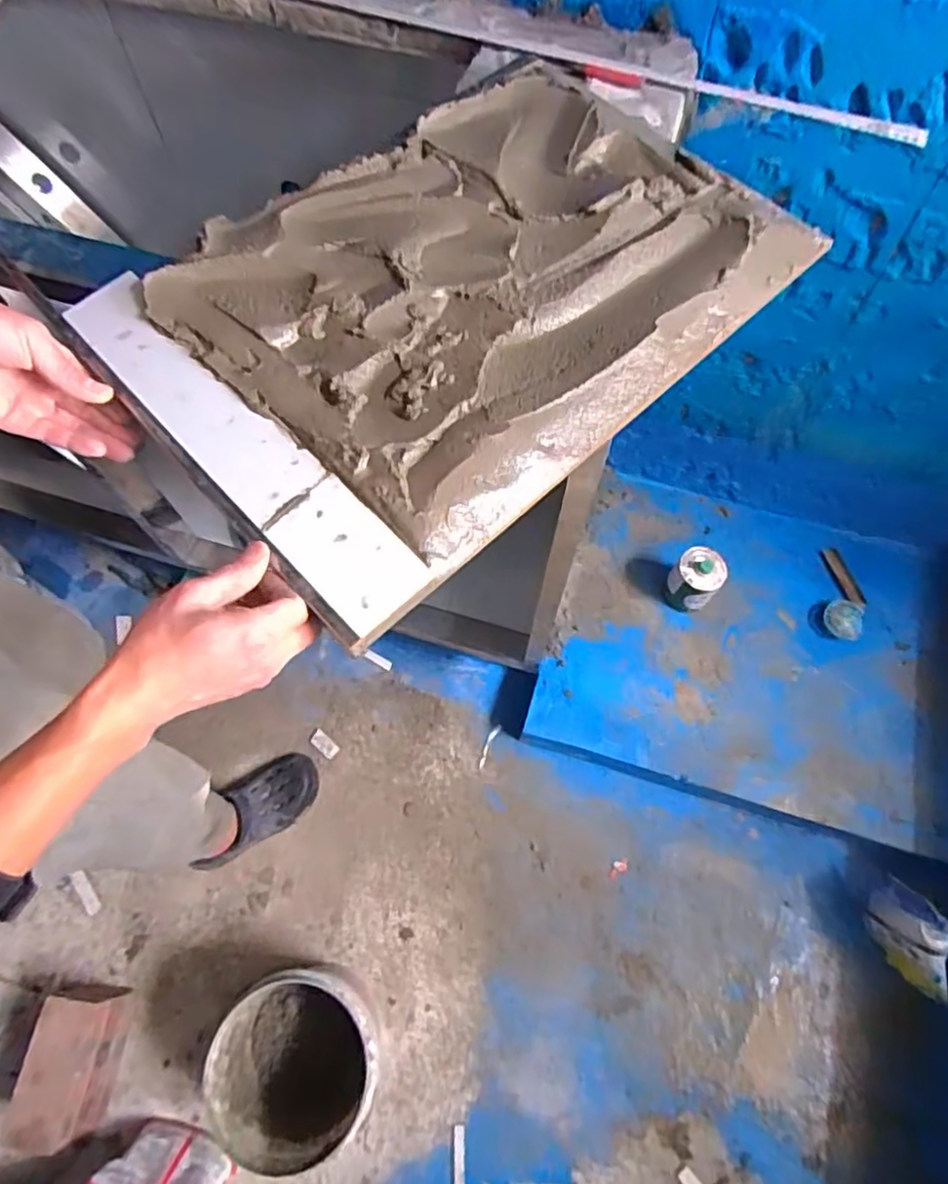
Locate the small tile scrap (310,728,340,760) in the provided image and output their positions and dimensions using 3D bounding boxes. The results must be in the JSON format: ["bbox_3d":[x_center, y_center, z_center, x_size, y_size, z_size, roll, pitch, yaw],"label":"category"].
[{"bbox_3d":[-0.303,0.308,1.289,0.062,0.006,0.032,37,71,15],"label":"small tile scrap"}]

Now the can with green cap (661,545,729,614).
[{"bbox_3d":[0.442,-0.022,1.280,0.093,0.125,0.100,-40,72,-16],"label":"can with green cap"}]

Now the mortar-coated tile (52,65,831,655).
[{"bbox_3d":[-0.017,-0.264,0.552,0.534,0.033,0.384,-40,72,-16],"label":"mortar-coated tile"}]

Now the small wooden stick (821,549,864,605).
[{"bbox_3d":[0.769,-0.031,1.323,0.030,0.010,0.133,-27,82,-12],"label":"small wooden stick"}]

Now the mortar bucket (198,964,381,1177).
[{"bbox_3d":[-0.266,0.715,0.988,0.241,0.231,0.231,0,66,0],"label":"mortar bucket"}]

